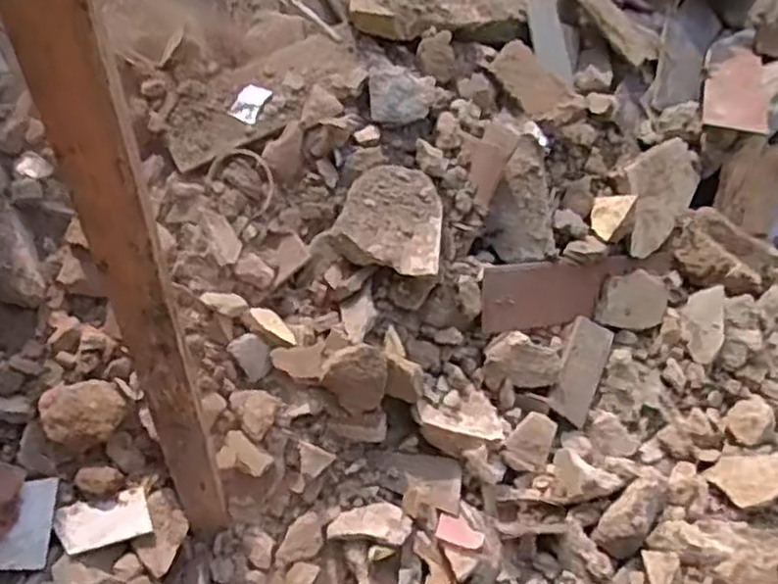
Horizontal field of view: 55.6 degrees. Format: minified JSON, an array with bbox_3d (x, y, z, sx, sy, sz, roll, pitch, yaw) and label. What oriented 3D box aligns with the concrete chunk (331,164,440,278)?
[{"bbox_3d":[0.004,-0.111,1.181,0.163,0.077,0.177,2,52,-2],"label":"concrete chunk"}]

